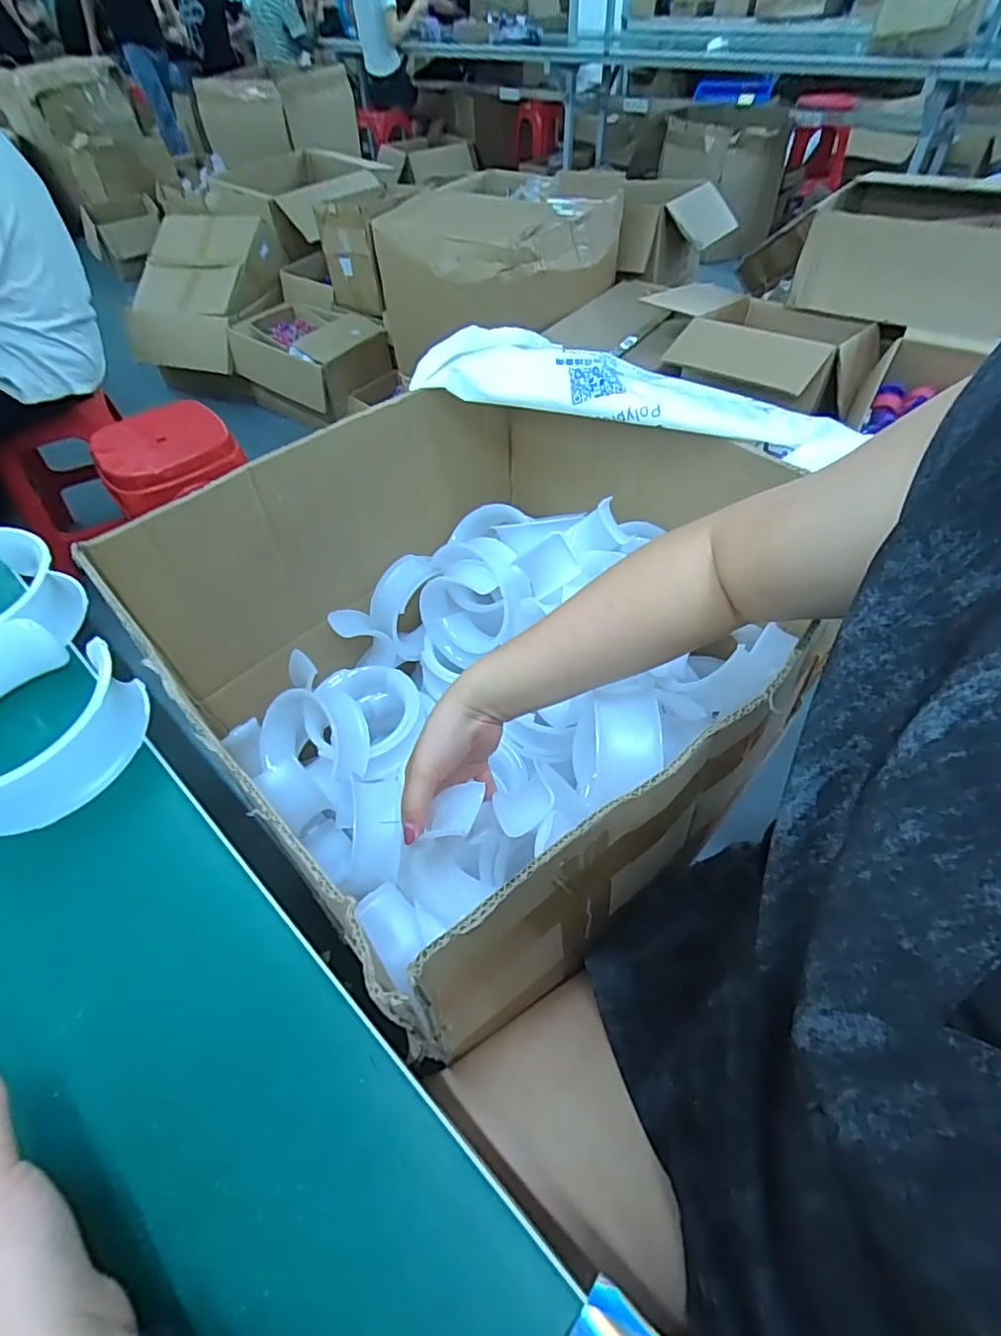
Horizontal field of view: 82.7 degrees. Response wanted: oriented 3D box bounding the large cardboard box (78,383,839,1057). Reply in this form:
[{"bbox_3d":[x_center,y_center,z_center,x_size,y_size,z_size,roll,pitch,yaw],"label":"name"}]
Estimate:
[{"bbox_3d":[0.004,-0.015,0.647,0.582,0.373,0.529,-34,58,-24],"label":"large cardboard box"}]

